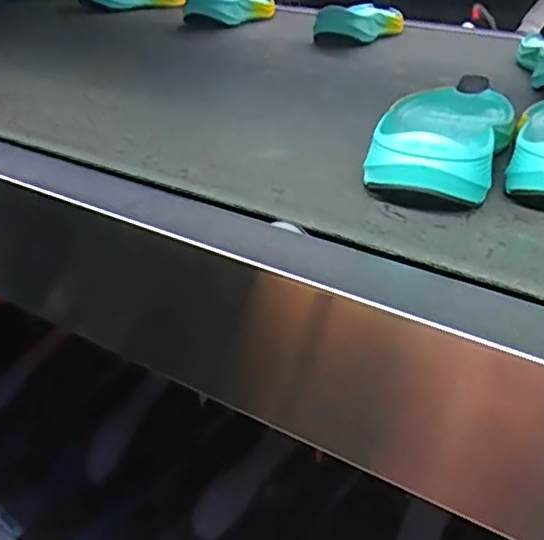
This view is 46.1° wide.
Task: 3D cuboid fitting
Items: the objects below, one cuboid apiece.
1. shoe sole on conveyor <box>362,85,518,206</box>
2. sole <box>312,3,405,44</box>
[{"bbox_3d":[0.122,-0.104,0.449,0.084,0.042,0.232,9,29,15],"label":"shoe sole on conveyor"},{"bbox_3d":[0.134,-0.352,0.892,0.084,0.040,0.215,14,31,23],"label":"sole"}]

